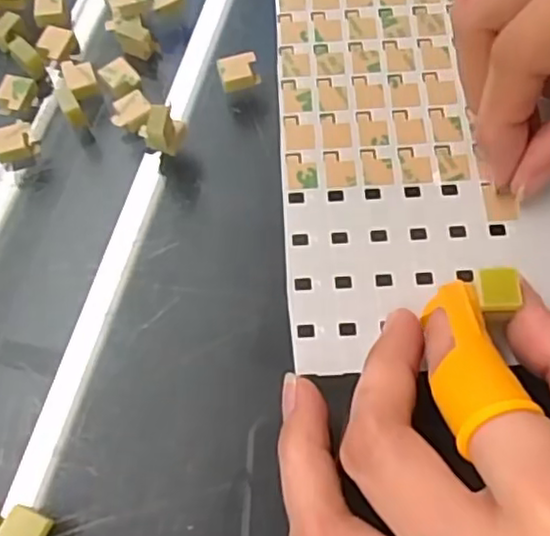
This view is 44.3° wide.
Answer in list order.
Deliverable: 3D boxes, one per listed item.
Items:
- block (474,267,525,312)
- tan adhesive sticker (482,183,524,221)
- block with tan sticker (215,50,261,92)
[{"bbox_3d":[0.058,0.006,0.176,0.010,0.004,0.011,0,66,0],"label":"block"},{"bbox_3d":[0.069,-0.021,0.207,0.010,0.004,0.012,-3,66,-1],"label":"tan adhesive sticker"},{"bbox_3d":[-0.012,-0.066,0.227,0.013,0.007,0.010,-15,67,-5],"label":"block with tan sticker"}]

